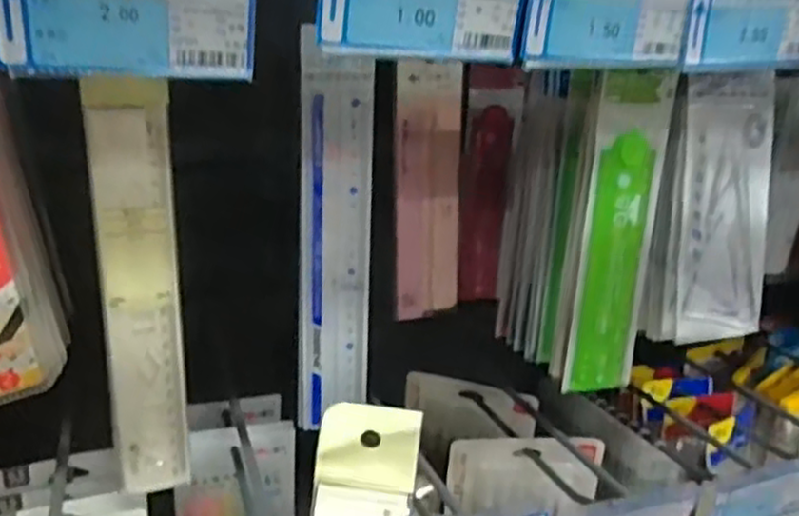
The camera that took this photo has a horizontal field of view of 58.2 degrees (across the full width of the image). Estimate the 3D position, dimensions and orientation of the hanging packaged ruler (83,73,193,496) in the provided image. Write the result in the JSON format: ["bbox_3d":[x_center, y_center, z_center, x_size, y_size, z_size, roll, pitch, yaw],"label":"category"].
[{"bbox_3d":[-0.135,0.023,0.375,0.037,0.223,0.005,-5,21,-22],"label":"hanging packaged ruler"}]

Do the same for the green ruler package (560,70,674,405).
[{"bbox_3d":[0.136,-0.010,0.442,0.049,0.202,0.007,-3,19,-14],"label":"green ruler package"}]

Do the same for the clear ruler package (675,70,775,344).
[{"bbox_3d":[0.209,-0.030,0.460,0.071,0.169,0.006,-6,12,-22],"label":"clear ruler package"}]

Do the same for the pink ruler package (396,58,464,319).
[{"bbox_3d":[0.023,-0.046,0.532,0.055,0.189,0.013,-5,20,-24],"label":"pink ruler package"}]

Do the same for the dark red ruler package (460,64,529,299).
[{"bbox_3d":[0.072,-0.058,0.594,0.043,0.190,0.018,4,19,2],"label":"dark red ruler package"}]

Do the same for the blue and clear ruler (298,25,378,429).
[{"bbox_3d":[-0.037,-0.006,0.426,0.044,0.229,0.006,-2,21,-14],"label":"blue and clear ruler"}]

